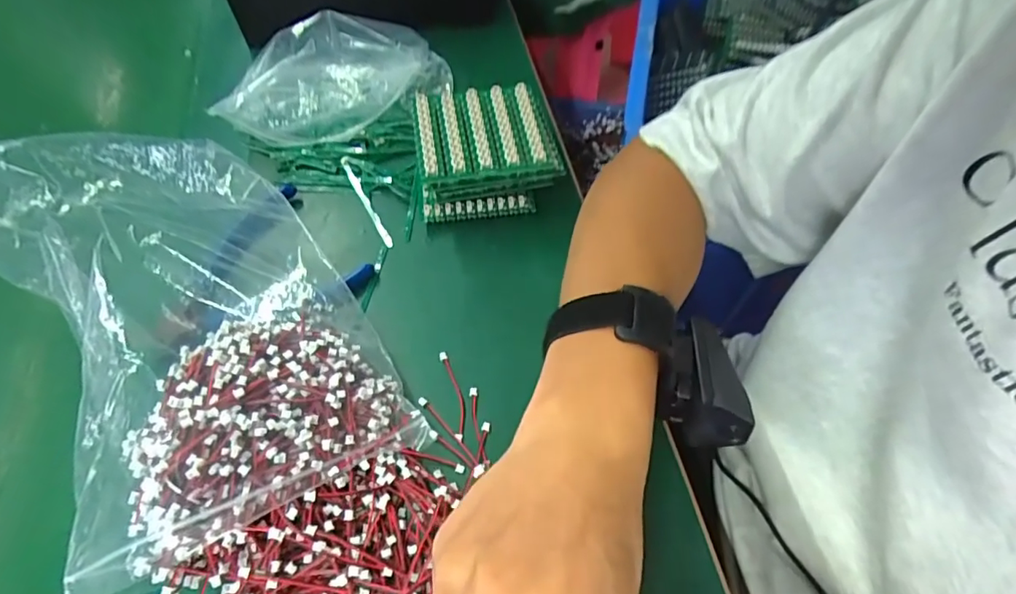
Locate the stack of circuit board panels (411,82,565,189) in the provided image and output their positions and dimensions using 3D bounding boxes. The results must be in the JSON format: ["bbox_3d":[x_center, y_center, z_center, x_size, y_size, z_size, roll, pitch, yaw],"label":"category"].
[{"bbox_3d":[-0.015,-0.107,0.380,0.096,0.047,0.078,-10,60,-4],"label":"stack of circuit board panels"}]

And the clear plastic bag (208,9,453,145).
[{"bbox_3d":[-0.133,-0.170,0.412,0.181,0.057,0.075,-26,62,-12],"label":"clear plastic bag"}]

